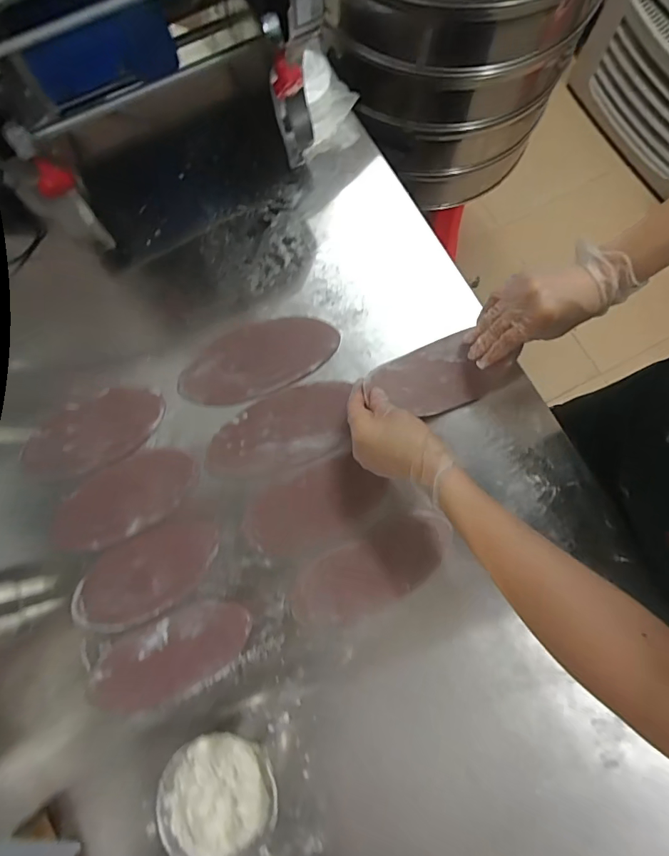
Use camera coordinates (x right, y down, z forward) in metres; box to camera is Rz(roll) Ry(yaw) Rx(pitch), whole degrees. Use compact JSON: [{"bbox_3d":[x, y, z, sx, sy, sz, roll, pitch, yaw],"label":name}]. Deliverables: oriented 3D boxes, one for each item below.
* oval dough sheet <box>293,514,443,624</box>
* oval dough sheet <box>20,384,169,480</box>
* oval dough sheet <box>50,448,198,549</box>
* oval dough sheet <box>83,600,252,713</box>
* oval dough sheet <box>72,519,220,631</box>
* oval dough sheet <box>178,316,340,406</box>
[{"bbox_3d":[0.040,0.164,0.483,0.180,0.007,0.080,-29,79,-5],"label":"oval dough sheet"},{"bbox_3d":[-0.296,0.006,0.525,0.171,0.008,0.083,-29,85,-8],"label":"oval dough sheet"},{"bbox_3d":[-0.256,0.085,0.506,0.178,0.009,0.085,-27,79,-4],"label":"oval dough sheet"},{"bbox_3d":[-0.180,0.251,0.469,0.175,0.012,0.077,-26,79,-4],"label":"oval dough sheet"},{"bbox_3d":[-0.216,0.169,0.489,0.172,0.008,0.088,-26,79,-4],"label":"oval dough sheet"},{"bbox_3d":[-0.096,-0.087,0.538,0.204,0.014,0.090,-22,79,-3],"label":"oval dough sheet"}]

